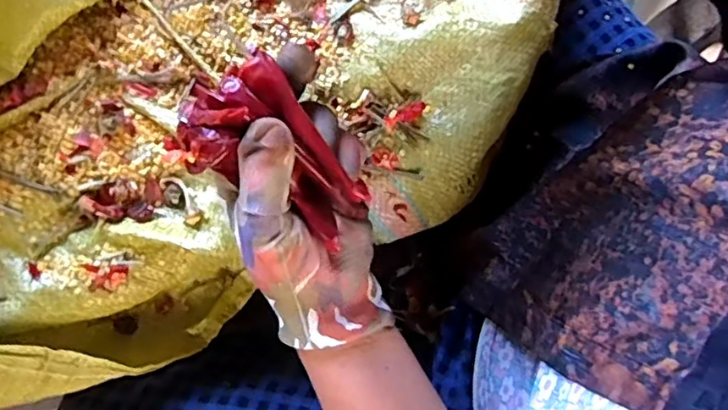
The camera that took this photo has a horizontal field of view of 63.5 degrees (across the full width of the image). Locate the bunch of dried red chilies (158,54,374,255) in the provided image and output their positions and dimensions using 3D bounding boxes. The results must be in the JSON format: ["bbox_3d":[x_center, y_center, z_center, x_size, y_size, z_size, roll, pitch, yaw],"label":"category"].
[{"bbox_3d":[-0.041,-0.027,0.274,0.090,0.045,0.059,25,76,7],"label":"bunch of dried red chilies"}]

